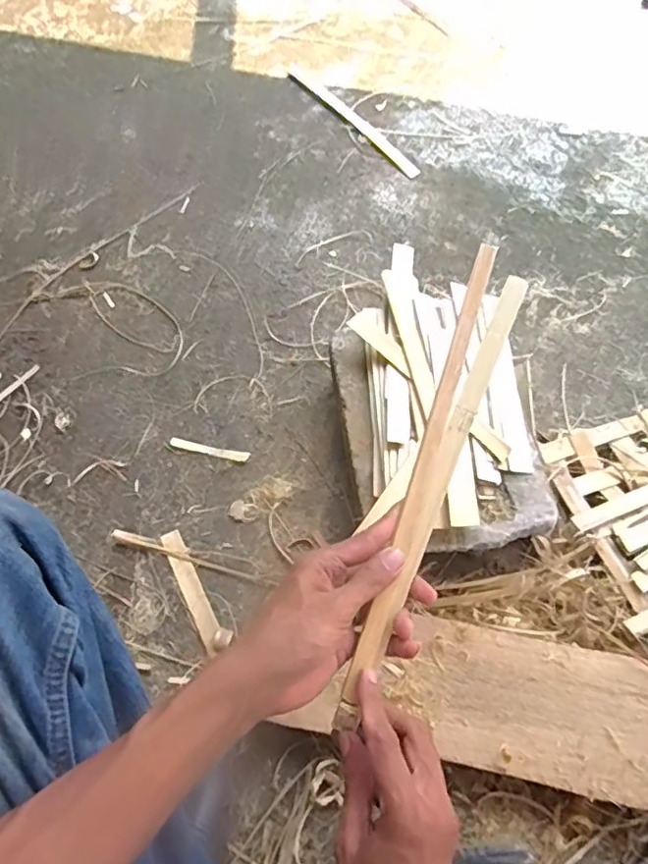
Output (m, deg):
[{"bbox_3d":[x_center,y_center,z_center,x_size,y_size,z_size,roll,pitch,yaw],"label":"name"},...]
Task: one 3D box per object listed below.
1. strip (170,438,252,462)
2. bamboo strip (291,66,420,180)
[{"bbox_3d":[-0.144,0.023,0.762,0.103,0.007,0.014,12,66,7],"label":"strip"},{"bbox_3d":[0.048,-0.539,1.041,0.028,0.007,0.345,-35,69,-14],"label":"bamboo strip"}]

